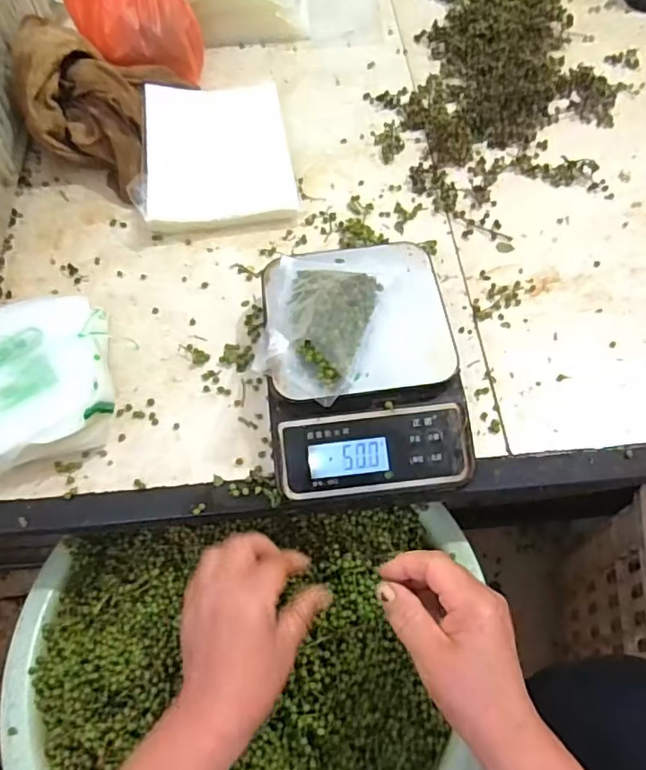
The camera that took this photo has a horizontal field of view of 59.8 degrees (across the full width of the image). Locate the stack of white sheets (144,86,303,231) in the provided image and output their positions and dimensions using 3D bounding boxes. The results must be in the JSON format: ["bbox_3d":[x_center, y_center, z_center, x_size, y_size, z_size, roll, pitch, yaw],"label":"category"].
[{"bbox_3d":[-0.112,-0.249,0.605,0.147,0.021,0.193,-5,66,-9],"label":"stack of white sheets"}]

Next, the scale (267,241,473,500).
[{"bbox_3d":[0.031,-0.018,0.459,0.147,0.052,0.203,-5,61,0],"label":"scale"}]

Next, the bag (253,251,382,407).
[{"bbox_3d":[-0.007,-0.056,0.438,0.091,0.036,0.135,9,62,8],"label":"bag"}]

